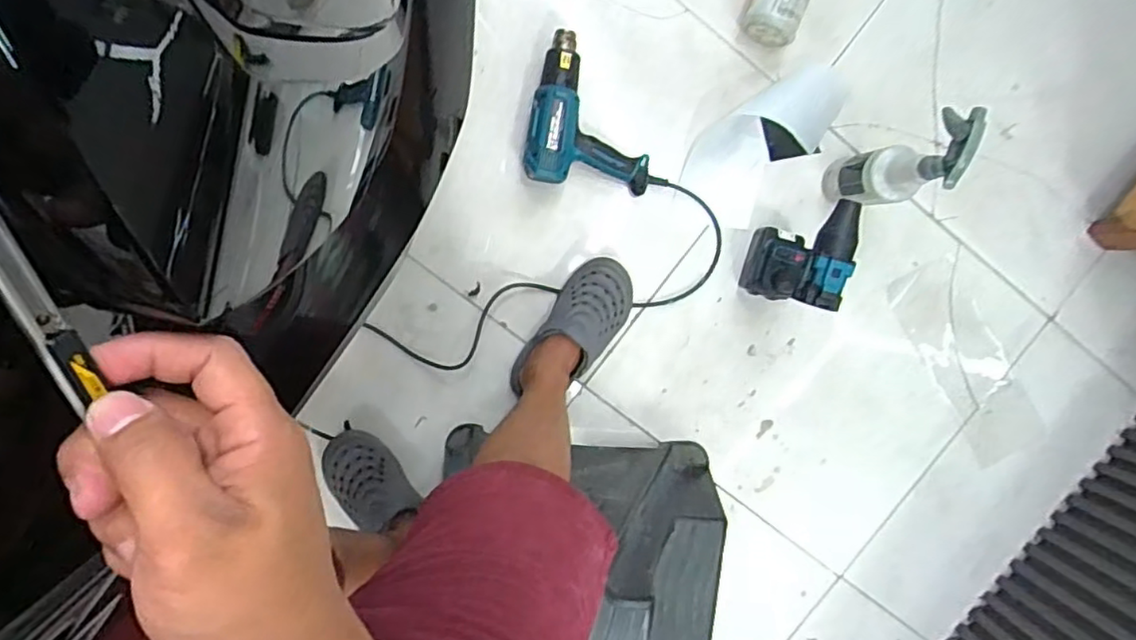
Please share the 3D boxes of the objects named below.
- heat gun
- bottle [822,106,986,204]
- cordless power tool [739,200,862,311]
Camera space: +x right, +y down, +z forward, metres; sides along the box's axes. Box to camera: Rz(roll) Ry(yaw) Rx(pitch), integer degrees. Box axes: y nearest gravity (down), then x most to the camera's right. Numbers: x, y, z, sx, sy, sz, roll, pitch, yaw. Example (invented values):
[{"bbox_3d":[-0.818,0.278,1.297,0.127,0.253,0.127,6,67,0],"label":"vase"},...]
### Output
[{"bbox_3d":[0.054,-0.331,1.028,0.231,0.072,0.235,6,97,-5],"label":"heat gun"},{"bbox_3d":[0.493,-0.240,0.981,0.074,0.320,0.117,-6,97,-4],"label":"bottle"},{"bbox_3d":[0.355,-0.105,0.995,0.078,0.245,0.155,9,96,-6],"label":"cordless power tool"}]

